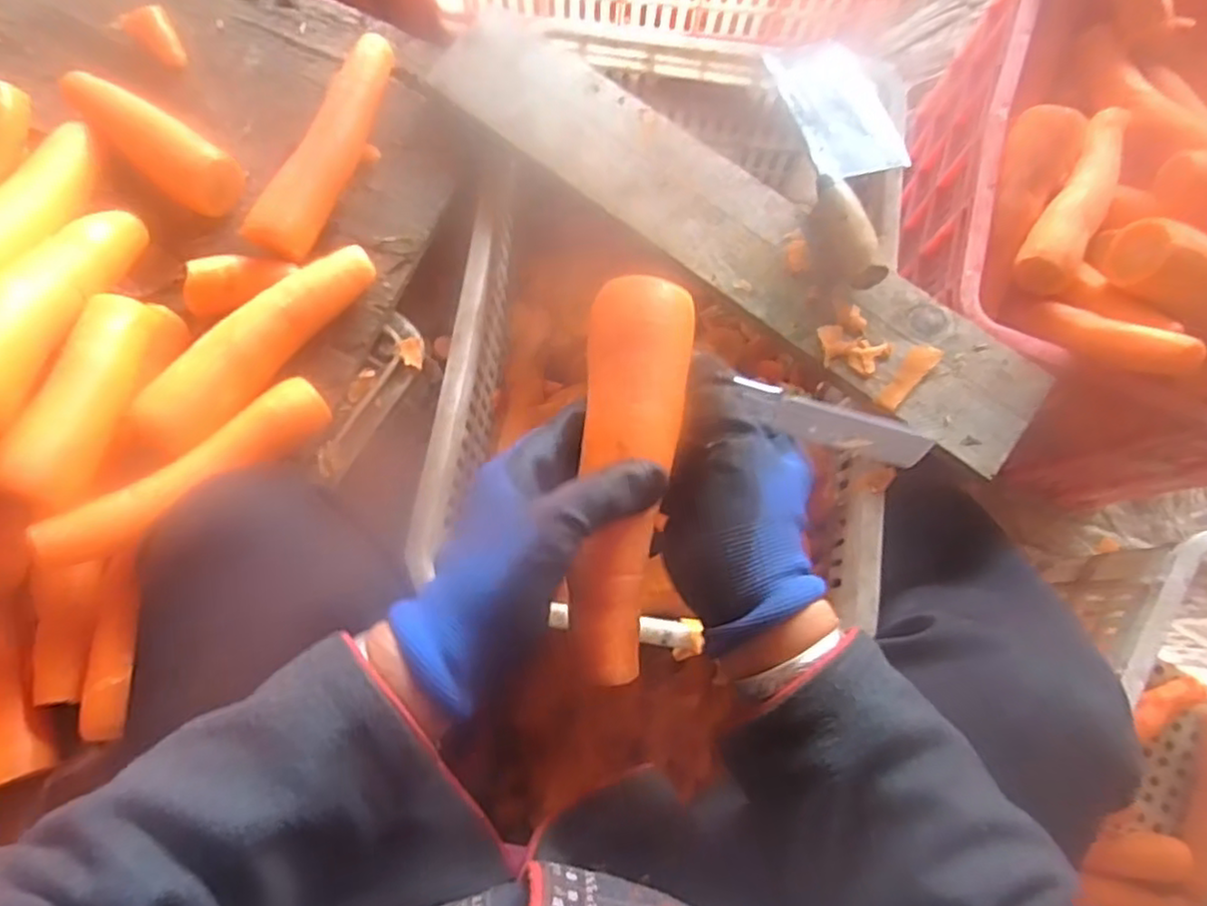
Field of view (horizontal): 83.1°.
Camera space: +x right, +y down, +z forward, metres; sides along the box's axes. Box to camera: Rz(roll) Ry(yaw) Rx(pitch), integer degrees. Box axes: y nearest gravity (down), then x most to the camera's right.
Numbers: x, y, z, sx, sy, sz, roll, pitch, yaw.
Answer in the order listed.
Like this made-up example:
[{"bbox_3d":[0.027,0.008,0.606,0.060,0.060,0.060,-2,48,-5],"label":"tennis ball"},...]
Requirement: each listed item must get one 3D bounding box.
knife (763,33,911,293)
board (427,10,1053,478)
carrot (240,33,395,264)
[{"bbox_3d":[0.205,-0.249,0.568,0.091,0.036,0.259,-5,66,-5],"label":"knife"},{"bbox_3d":[0.096,-0.184,0.547,0.543,0.015,0.110,37,80,7],"label":"board"},{"bbox_3d":[-0.220,-0.248,0.549,0.049,0.041,0.207,20,78,3],"label":"carrot"}]

